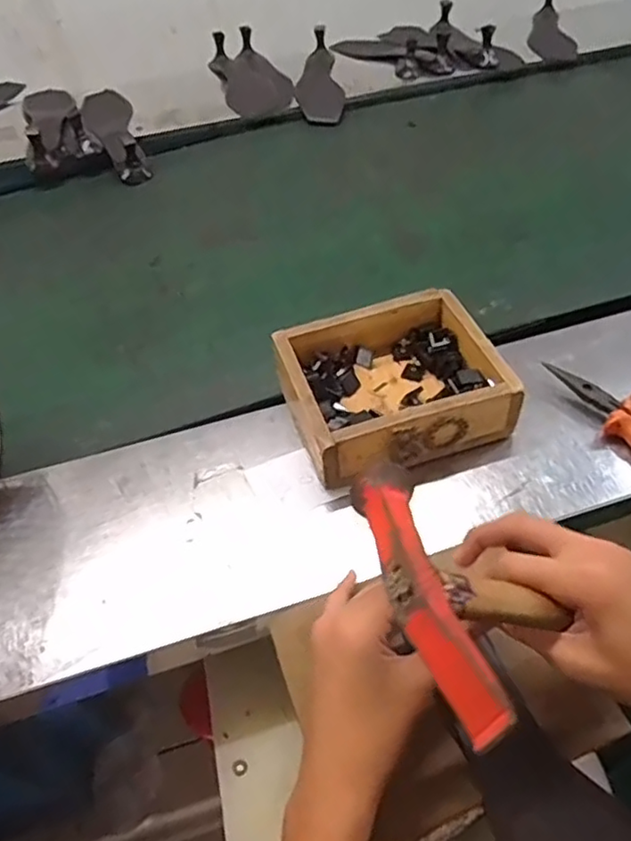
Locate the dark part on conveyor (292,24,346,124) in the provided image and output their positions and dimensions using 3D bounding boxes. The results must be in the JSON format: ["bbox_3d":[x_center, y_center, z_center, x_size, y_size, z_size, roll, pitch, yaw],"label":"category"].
[{"bbox_3d":[0.006,-0.571,1.022,0.078,0.056,0.231,-2,51,2],"label":"dark part on conveyor"}]

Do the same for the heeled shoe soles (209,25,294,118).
[{"bbox_3d":[-0.111,-0.591,1.045,0.113,0.047,0.238,-17,52,-10],"label":"heeled shoe soles"}]

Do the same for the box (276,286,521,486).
[{"bbox_3d":[0.068,-0.034,0.566,0.175,0.065,0.154,-16,52,-10],"label":"box"}]

